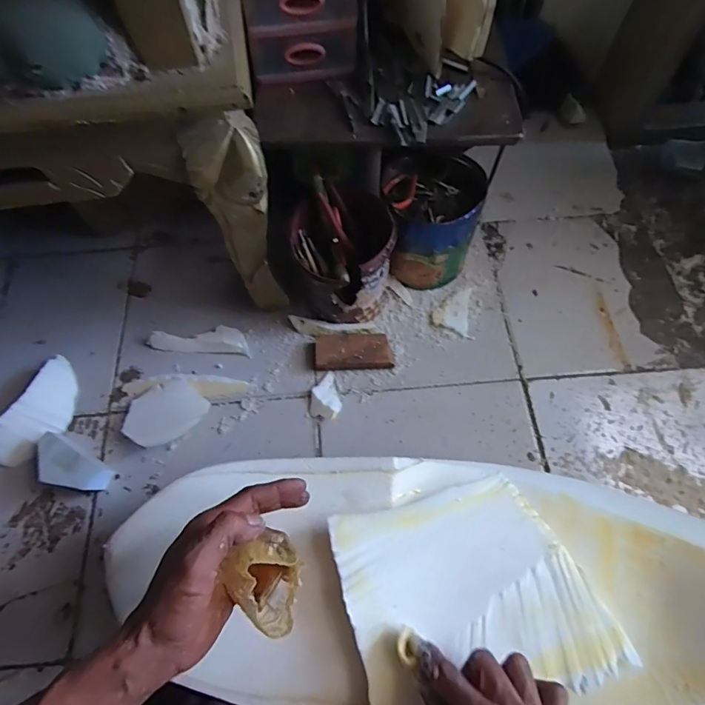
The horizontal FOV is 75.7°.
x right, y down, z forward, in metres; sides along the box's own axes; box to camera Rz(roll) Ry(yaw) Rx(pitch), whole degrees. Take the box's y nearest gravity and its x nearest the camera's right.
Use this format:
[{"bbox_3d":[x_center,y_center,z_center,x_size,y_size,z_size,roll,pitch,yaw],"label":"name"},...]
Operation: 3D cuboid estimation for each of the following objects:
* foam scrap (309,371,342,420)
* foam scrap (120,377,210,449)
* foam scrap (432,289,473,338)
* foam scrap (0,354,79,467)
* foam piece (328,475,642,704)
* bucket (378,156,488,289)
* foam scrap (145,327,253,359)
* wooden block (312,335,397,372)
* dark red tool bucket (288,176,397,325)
[{"bbox_3d":[-0.035,0.060,0.647,0.045,0.014,0.069,13,65,7],"label":"foam scrap"},{"bbox_3d":[-0.262,0.085,0.631,0.093,0.033,0.100,0,64,1],"label":"foam scrap"},{"bbox_3d":[0.157,-0.062,0.709,0.061,0.005,0.085,3,64,2],"label":"foam scrap"},{"bbox_3d":[-0.452,0.091,0.627,0.095,0.040,0.178,33,69,15],"label":"foam scrap"},{"bbox_3d":[0.112,0.226,0.419,0.227,0.031,0.191,-15,65,-6],"label":"foam piece"},{"bbox_3d":[0.119,-0.200,0.696,0.138,0.150,0.151,0,64,1],"label":"bucket"},{"bbox_3d":[-0.230,-0.021,0.689,0.151,0.020,0.045,4,64,3],"label":"foam scrap"},{"bbox_3d":[0.002,-0.001,0.670,0.114,0.027,0.052,-1,64,0],"label":"wooden block"},{"bbox_3d":[-0.018,-0.133,0.657,0.143,0.166,0.153,0,64,1],"label":"dark red tool bucket"}]

